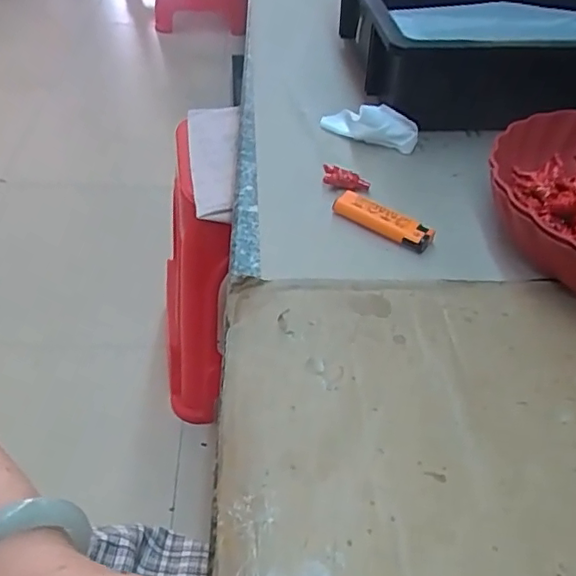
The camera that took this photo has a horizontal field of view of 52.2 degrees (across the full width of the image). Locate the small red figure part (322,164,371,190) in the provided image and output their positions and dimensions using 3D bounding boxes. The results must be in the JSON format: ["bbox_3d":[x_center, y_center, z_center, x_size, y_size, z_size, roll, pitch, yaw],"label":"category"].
[{"bbox_3d":[0.048,-0.092,0.490,0.041,0.016,0.013,18,46,15],"label":"small red figure part"}]

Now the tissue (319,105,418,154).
[{"bbox_3d":[0.073,-0.153,0.547,0.094,0.037,0.023,20,46,17],"label":"tissue"}]

